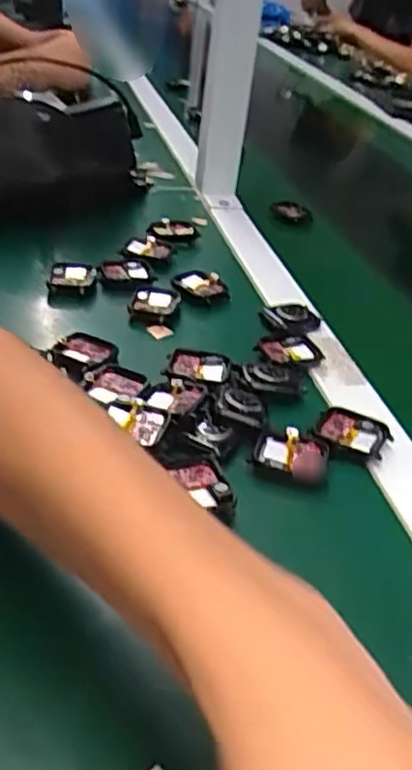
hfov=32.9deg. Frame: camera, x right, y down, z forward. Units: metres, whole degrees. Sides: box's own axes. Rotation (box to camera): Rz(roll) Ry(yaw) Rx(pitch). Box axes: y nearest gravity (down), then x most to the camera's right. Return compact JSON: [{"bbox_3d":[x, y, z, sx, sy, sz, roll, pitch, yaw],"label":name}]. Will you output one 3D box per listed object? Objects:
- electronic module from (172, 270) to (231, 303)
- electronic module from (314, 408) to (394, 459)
[{"bbox_3d":[-0.004,-0.082,0.593,0.047,0.021,0.031,7,34,-2],"label":"electronic module"},{"bbox_3d":[0.093,0.032,0.443,0.045,0.011,0.036,18,35,14],"label":"electronic module"}]

